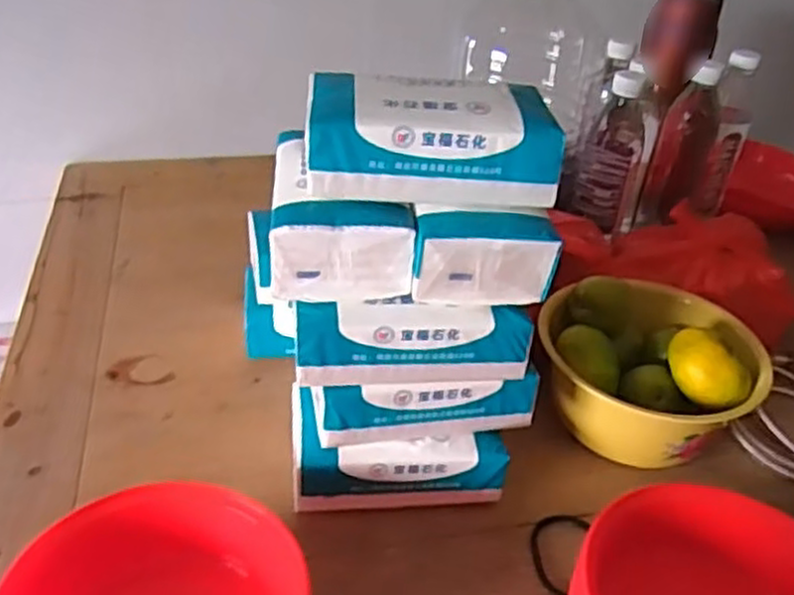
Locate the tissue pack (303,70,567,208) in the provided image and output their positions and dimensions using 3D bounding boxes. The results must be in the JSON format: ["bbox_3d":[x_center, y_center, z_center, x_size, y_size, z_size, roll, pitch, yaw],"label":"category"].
[{"bbox_3d":[0.021,-0.104,0.496,0.158,0.055,0.081,1,35,-3],"label":"tissue pack"}]

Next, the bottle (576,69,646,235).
[{"bbox_3d":[0.230,-0.154,0.811,0.066,0.166,0.063,14,36,14],"label":"bottle"}]

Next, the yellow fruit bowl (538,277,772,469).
[{"bbox_3d":[0.210,0.066,0.652,0.179,0.099,0.143,5,35,2],"label":"yellow fruit bowl"}]

